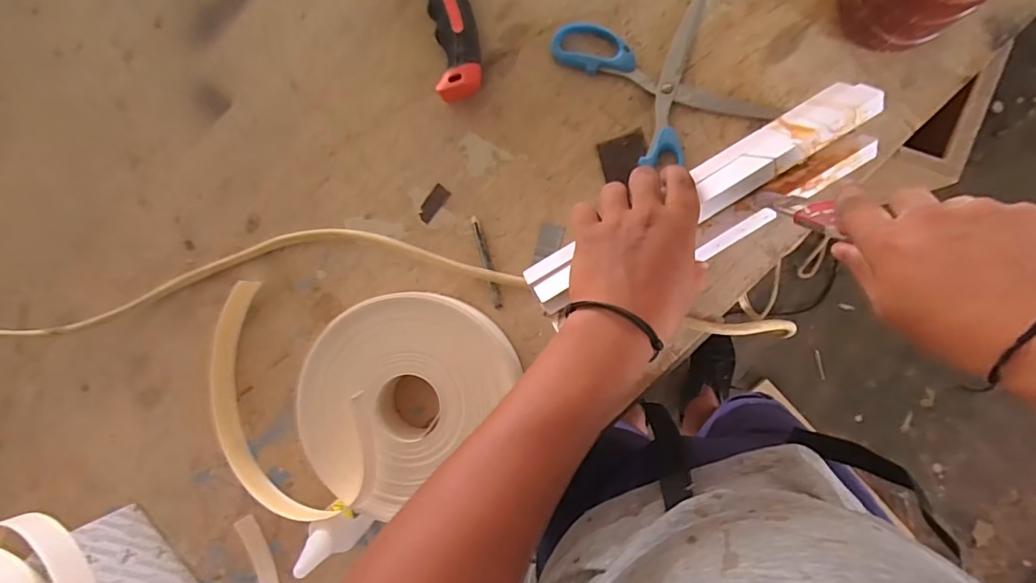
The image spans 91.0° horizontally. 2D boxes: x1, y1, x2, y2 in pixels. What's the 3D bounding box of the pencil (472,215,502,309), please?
[{"bbox_3d":[-0.026,-0.024,0.433,0.008,0.007,0.079,-14,87,7],"label":"pencil"}]

